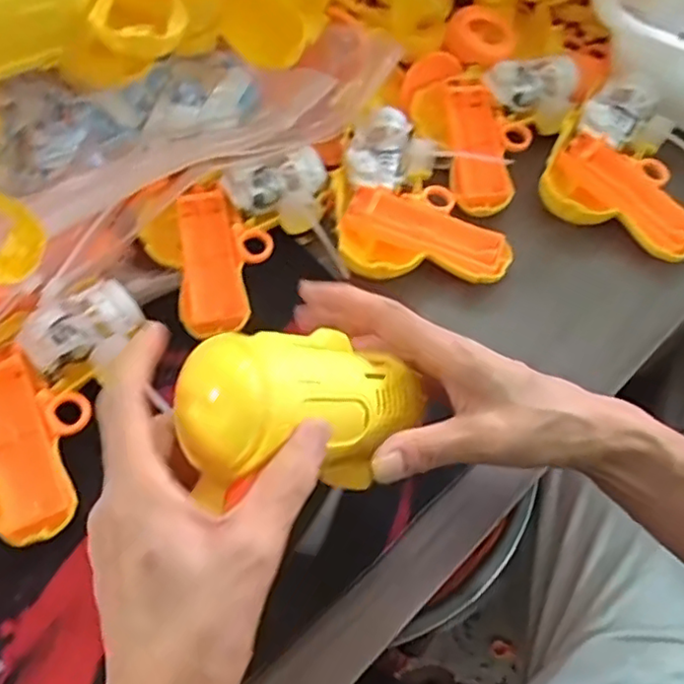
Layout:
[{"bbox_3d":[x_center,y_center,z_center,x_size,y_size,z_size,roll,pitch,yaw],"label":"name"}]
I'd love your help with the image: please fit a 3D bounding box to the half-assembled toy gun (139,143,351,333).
[{"bbox_3d":[-0.063,-0.074,0.447,0.130,0.034,0.115,-20,63,-12],"label":"half-assembled toy gun"}]

